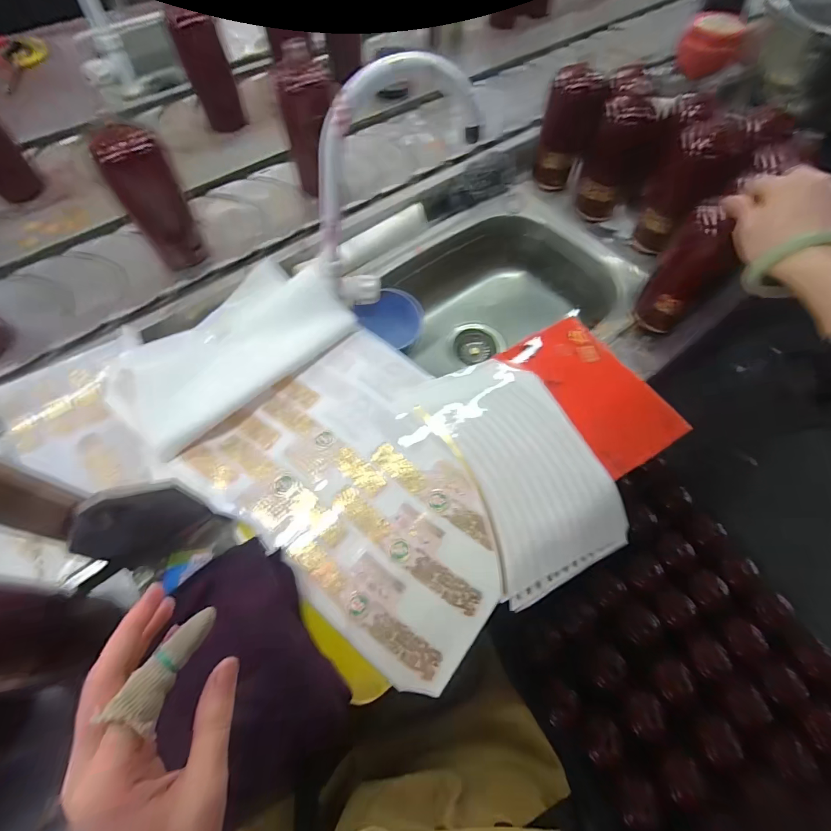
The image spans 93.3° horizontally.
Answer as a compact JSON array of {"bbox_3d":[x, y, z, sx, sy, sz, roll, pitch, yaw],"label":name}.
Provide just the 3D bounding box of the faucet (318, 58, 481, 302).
[{"bbox_3d":[-0.026,-0.259,0.471,0.199,0.255,0.047,-27,68,-14],"label":"faucet"}]

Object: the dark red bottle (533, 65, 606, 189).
[{"bbox_3d":[0.250,-0.468,0.663,0.081,0.159,0.079,12,64,4],"label":"dark red bottle"}]

